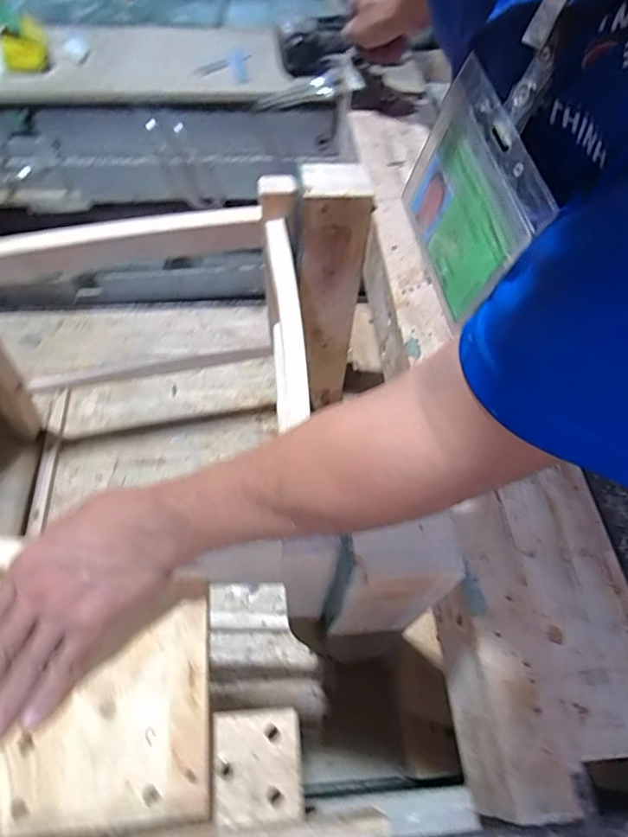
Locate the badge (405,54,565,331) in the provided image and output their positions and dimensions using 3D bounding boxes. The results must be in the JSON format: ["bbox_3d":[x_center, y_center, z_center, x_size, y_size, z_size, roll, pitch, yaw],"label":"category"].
[{"bbox_3d":[0.072,-0.108,0.252,0.004,0.084,0.102,-5,63,-18],"label":"badge"}]

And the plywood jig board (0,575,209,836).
[{"bbox_3d":[-0.197,0.191,0.364,0.238,0.009,0.173,-4,58,-5],"label":"plywood jig board"}]

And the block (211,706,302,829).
[{"bbox_3d":[-0.040,0.242,0.362,0.060,0.011,0.067,-3,58,-5],"label":"block"}]

